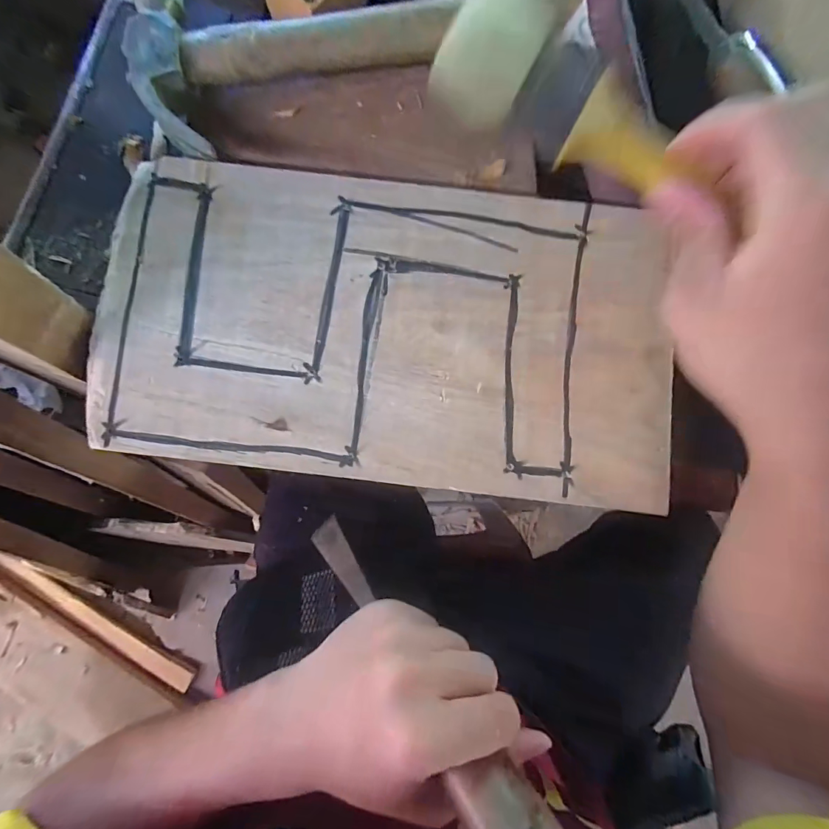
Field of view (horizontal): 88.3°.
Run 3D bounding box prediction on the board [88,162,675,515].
[{"bbox_3d":[-0.014,-0.051,0.244,0.315,0.009,0.175,6,83,0],"label":"board"}]

